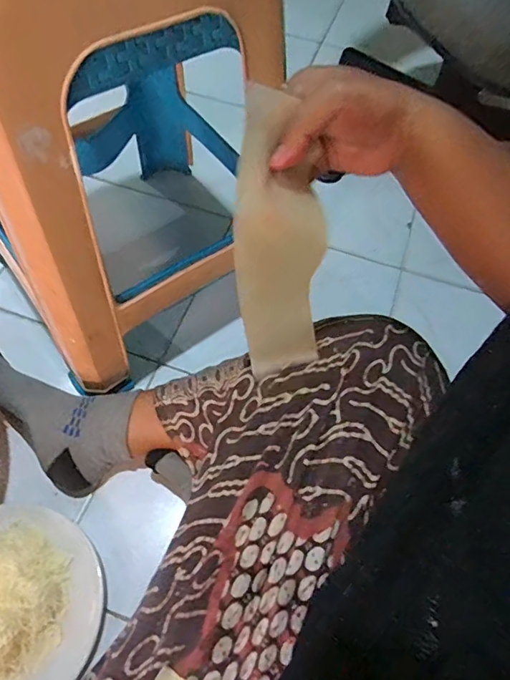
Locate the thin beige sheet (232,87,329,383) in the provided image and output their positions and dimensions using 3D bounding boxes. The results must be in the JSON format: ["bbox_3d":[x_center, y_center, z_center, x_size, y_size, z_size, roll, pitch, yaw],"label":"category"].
[{"bbox_3d":[0.021,-0.059,0.384,0.057,0.261,0.042,-31,53,-19],"label":"thin beige sheet"}]

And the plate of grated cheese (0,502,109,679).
[{"bbox_3d":[-0.273,0.297,0.504,0.185,0.064,0.224,24,62,10],"label":"plate of grated cheese"}]

